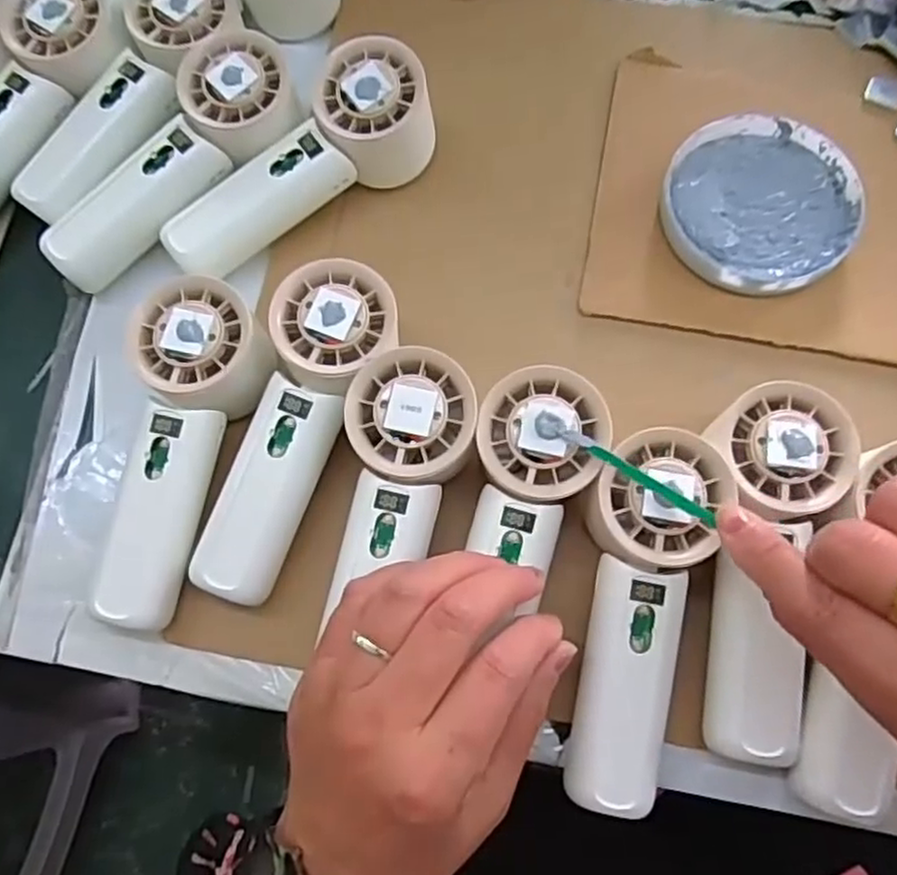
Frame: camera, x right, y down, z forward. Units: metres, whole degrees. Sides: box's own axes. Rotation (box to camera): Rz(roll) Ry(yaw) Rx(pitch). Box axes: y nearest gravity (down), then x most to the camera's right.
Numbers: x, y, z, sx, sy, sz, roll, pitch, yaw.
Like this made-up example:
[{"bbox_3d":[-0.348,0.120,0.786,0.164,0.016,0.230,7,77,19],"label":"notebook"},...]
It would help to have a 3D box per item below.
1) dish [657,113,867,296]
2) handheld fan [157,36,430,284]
[{"bbox_3d":[0.167,-0.124,0.386,0.097,0.017,0.100,0,72,0],"label":"dish"},{"bbox_3d":[-0.073,-0.134,0.372,0.056,0.055,0.152,44,79,13],"label":"handheld fan"}]

